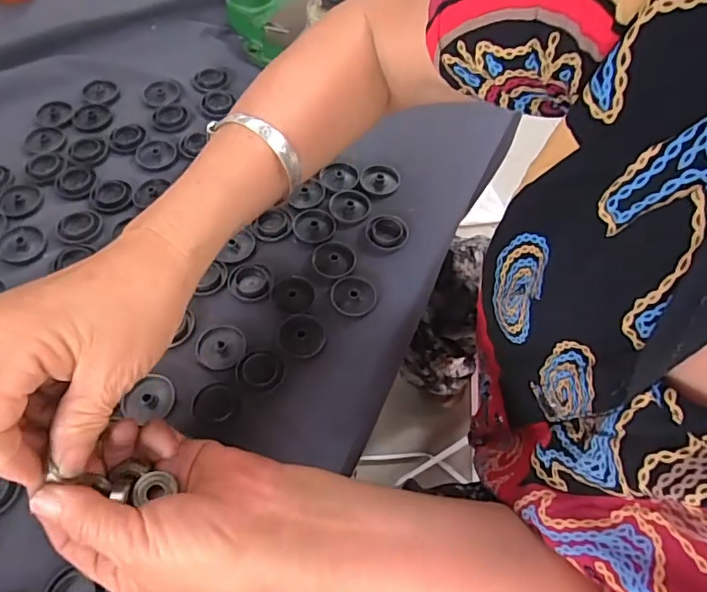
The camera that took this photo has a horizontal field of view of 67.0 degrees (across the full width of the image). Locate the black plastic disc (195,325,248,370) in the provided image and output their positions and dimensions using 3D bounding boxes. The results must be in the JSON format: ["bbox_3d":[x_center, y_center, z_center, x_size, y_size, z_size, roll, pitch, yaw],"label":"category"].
[{"bbox_3d":[-0.091,0.035,0.369,0.033,0.004,0.032,1,59,-2],"label":"black plastic disc"}]

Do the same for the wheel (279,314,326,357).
[{"bbox_3d":[-0.036,0.027,0.376,0.031,0.004,0.032,1,59,-2],"label":"wheel"}]

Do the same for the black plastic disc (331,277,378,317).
[{"bbox_3d":[0.000,0.002,0.403,0.033,0.011,0.032,1,59,-2],"label":"black plastic disc"}]

